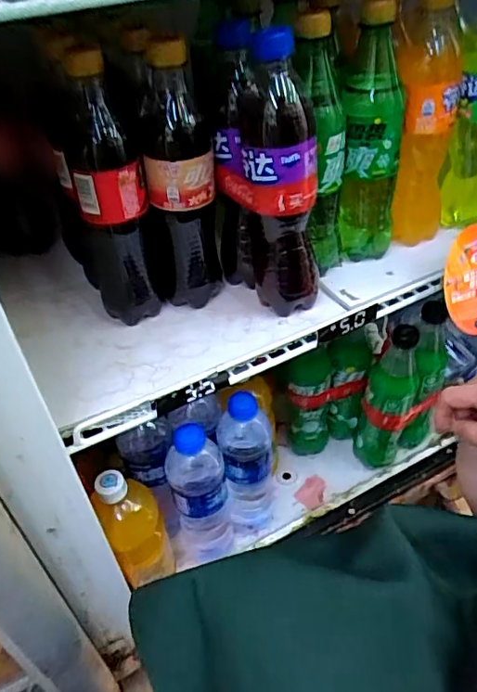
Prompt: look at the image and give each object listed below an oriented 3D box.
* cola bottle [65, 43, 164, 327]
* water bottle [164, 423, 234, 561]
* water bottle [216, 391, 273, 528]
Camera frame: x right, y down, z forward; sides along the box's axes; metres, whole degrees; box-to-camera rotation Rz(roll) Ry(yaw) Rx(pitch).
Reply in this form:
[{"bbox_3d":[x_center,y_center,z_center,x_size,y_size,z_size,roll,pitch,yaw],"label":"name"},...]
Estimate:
[{"bbox_3d":[-0.113,-0.131,0.481,0.065,0.231,0.065,-14,42,-10],"label":"cola bottle"},{"bbox_3d":[-0.045,0.178,0.617,0.064,0.222,0.056,-11,41,-7],"label":"water bottle"},{"bbox_3d":[0.012,0.146,0.646,0.058,0.230,0.075,-4,41,1],"label":"water bottle"}]

